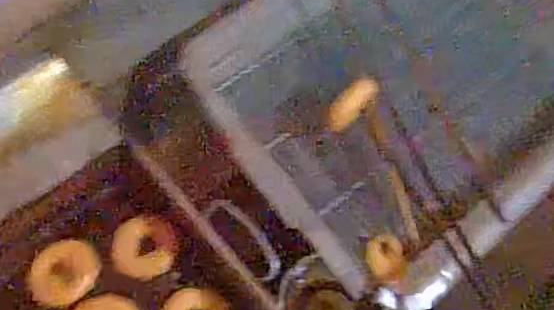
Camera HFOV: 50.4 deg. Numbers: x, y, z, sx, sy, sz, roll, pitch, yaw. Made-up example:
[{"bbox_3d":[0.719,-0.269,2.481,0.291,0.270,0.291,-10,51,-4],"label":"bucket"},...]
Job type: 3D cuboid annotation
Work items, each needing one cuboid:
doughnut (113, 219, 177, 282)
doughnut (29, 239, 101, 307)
[{"bbox_3d":[-0.185,0.131,0.823,0.082,0.029,0.081,1,62,-2],"label":"doughnut"},{"bbox_3d":[-0.289,0.157,0.794,0.086,0.020,0.084,36,67,-15],"label":"doughnut"}]

